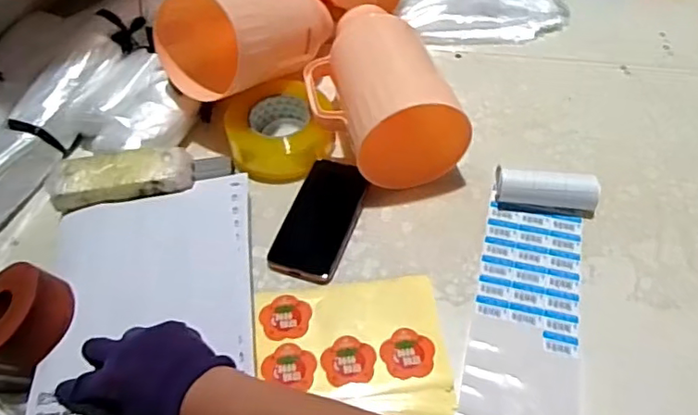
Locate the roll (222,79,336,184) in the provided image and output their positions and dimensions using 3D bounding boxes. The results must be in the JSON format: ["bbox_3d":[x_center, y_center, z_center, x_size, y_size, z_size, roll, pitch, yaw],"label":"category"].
[{"bbox_3d":[-0.088,-0.102,0.765,0.135,0.064,0.128,-1,52,2],"label":"roll"}]

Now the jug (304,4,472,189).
[{"bbox_3d":[0.036,-0.135,0.733,0.149,0.141,0.209,-17,54,-11],"label":"jug"}]

